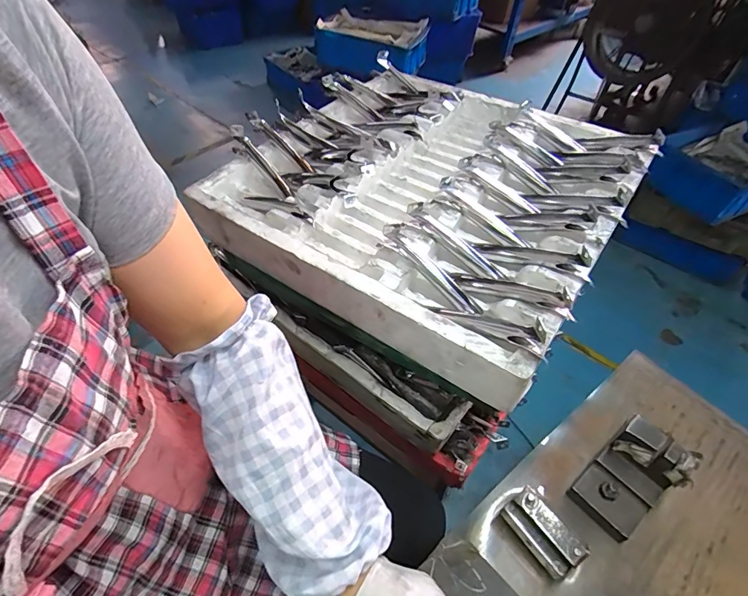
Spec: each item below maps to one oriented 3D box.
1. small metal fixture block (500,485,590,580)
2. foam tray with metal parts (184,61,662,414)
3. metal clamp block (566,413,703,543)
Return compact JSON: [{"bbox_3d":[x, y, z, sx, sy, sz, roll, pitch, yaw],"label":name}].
[{"bbox_3d":[0.159,0.223,0.397,0.030,0.057,0.069,-26,56,-23],"label":"small metal fixture block"},{"bbox_3d":[0.083,-0.189,0.671,0.552,0.099,0.534,30,54,21],"label":"foam tray with metal parts"},{"bbox_3d":[0.262,0.181,0.426,0.097,0.072,0.068,-33,59,-27],"label":"metal clamp block"}]

